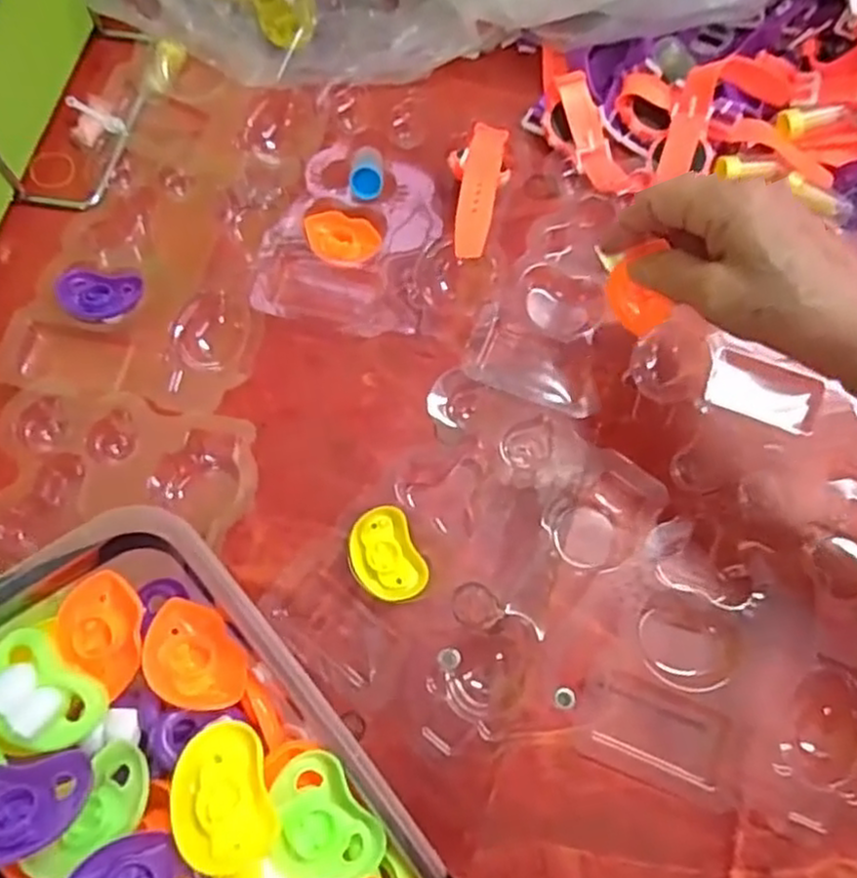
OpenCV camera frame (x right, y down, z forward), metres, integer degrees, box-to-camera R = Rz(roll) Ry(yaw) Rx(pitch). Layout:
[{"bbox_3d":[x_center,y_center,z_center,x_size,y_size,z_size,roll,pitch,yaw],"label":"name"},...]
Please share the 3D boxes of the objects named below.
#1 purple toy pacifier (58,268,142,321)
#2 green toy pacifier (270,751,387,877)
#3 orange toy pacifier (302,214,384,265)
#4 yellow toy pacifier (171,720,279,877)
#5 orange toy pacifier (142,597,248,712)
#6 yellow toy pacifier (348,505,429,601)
[{"bbox_3d":[-0.185,-0.082,0.406,0.042,0.010,0.028,-1,71,-1],"label":"purple toy pacifier"},{"bbox_3d":[-0.040,0.132,0.249,0.032,0.020,0.046,-36,95,-27],"label":"green toy pacifier"},{"bbox_3d":[-0.051,-0.120,0.427,0.043,0.008,0.028,7,71,2],"label":"orange toy pacifier"},{"bbox_3d":[-0.068,0.116,0.235,0.029,0.014,0.045,-8,54,-31],"label":"yellow toy pacifier"},{"bbox_3d":[-0.085,0.078,0.258,0.029,0.011,0.043,-33,74,-14],"label":"orange toy pacifier"},{"bbox_3d":[-0.021,0.059,0.362,0.033,0.012,0.046,-23,87,-5],"label":"yellow toy pacifier"}]

